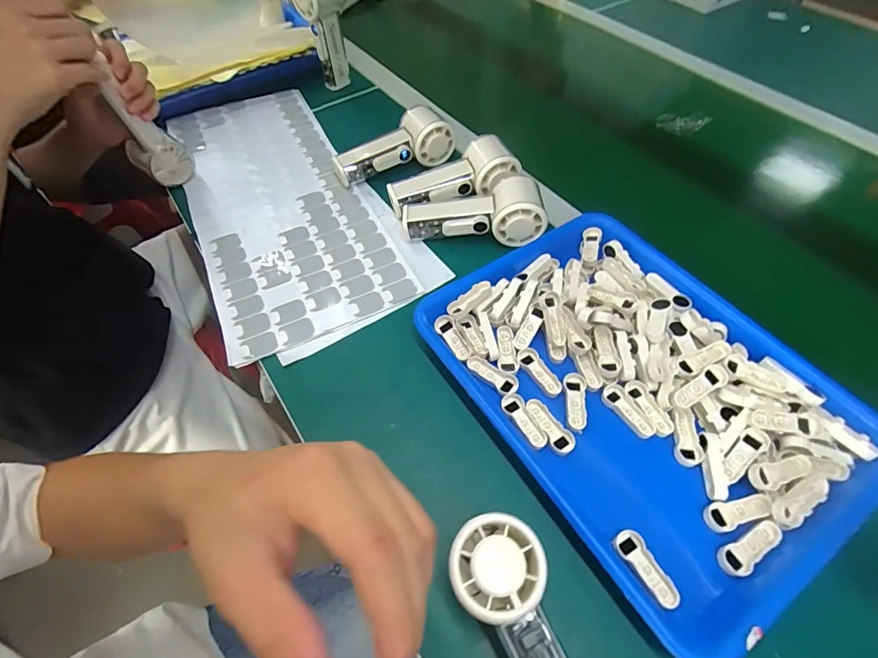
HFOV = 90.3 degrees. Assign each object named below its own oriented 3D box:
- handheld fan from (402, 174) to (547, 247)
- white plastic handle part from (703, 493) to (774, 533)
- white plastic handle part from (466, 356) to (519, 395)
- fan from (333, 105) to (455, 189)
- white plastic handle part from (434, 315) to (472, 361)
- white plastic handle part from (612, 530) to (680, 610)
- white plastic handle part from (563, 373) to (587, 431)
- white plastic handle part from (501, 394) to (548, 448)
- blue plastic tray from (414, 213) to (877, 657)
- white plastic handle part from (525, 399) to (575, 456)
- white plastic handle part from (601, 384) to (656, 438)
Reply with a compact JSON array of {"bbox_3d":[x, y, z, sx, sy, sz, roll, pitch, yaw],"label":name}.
[{"bbox_3d":[0.038,-0.125,0.484,0.155,0.051,0.066,-7,56,-2],"label":"handheld fan"},{"bbox_3d":[0.220,0.133,0.321,0.048,0.011,0.019,-15,56,-10],"label":"white plastic handle part"},{"bbox_3d":[0.048,0.040,0.394,0.050,0.005,0.018,35,62,22],"label":"white plastic handle part"},{"bbox_3d":[-0.061,-0.235,0.560,0.154,0.053,0.058,-19,57,-10],"label":"fan"},{"bbox_3d":[0.014,0.008,0.413,0.019,0.007,0.049,-25,58,-16],"label":"white plastic handle part"},{"bbox_3d":[0.145,0.166,0.304,0.018,0.010,0.051,-26,59,-17],"label":"white plastic handle part"},{"bbox_3d":[0.117,0.061,0.376,0.018,0.004,0.051,7,55,5],"label":"white plastic handle part"},{"bbox_3d":[0.071,0.077,0.367,0.019,0.004,0.050,-25,58,-16],"label":"white plastic handle part"},{"bbox_3d":[0.169,0.039,0.375,0.253,0.030,0.335,-30,60,-19],"label":"blue plastic tray"},{"bbox_3d":[0.093,0.080,0.364,0.021,0.004,0.051,-22,58,-15],"label":"white plastic handle part"},{"bbox_3d":[0.159,0.069,0.368,0.020,0.005,0.050,-25,58,-16],"label":"white plastic handle part"}]

